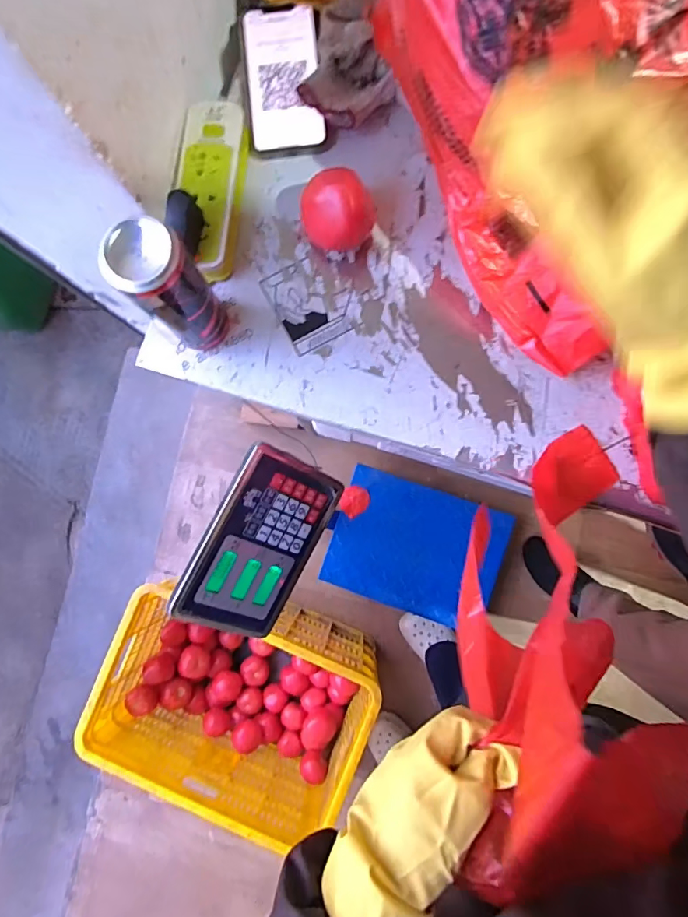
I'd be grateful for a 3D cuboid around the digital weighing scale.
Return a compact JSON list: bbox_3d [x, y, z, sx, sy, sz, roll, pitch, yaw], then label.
[{"bbox_3d":[0.058,0.162,0.811,0.458,0.532,0.274,13,87,4],"label":"digital weighing scale"}]

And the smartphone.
[{"bbox_3d":[-0.057,-0.360,0.458,0.069,0.010,0.143,-7,86,3],"label":"smartphone"}]

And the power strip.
[{"bbox_3d":[-0.126,-0.245,0.446,0.055,0.037,0.159,7,87,4],"label":"power strip"}]

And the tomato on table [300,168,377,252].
[{"bbox_3d":[-0.005,-0.217,0.430,0.064,0.053,0.055,-7,86,3],"label":"tomato on table"}]

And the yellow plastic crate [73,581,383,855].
[{"bbox_3d":[-0.219,0.497,0.999,0.493,0.240,0.354,18,88,4],"label":"yellow plastic crate"}]

